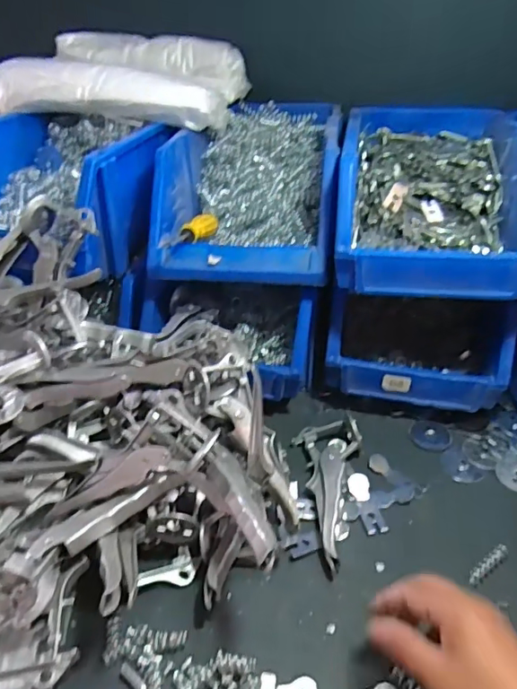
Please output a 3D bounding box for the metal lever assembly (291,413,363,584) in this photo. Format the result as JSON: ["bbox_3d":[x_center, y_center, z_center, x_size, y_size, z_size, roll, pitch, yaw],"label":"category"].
[{"bbox_3d":[0.063,0.139,0.510,0.071,0.031,0.179,6,35,10],"label":"metal lever assembly"}]

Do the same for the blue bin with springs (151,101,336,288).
[{"bbox_3d":[-0.001,-0.203,0.633,0.194,0.127,0.307,5,35,9],"label":"blue bin with springs"}]

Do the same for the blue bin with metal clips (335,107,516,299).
[{"bbox_3d":[0.203,-0.186,0.597,0.197,0.114,0.341,6,35,10],"label":"blue bin with metal clips"}]

